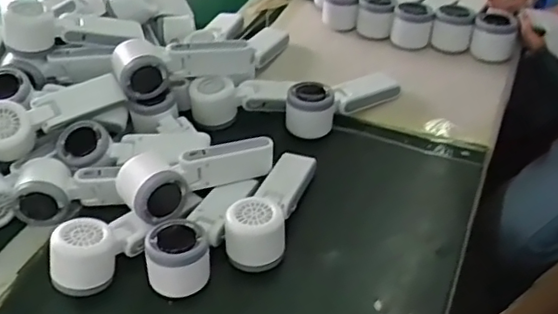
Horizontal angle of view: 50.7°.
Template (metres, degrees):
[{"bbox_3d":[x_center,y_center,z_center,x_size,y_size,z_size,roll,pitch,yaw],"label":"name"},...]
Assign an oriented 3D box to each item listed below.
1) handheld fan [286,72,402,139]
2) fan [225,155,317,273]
[{"bbox_3d":[0.081,-0.070,0.739,0.150,0.057,0.065,-14,42,-11],"label":"handheld fan"},{"bbox_3d":[-0.008,0.046,0.619,0.058,0.059,0.165,8,42,14],"label":"fan"}]

